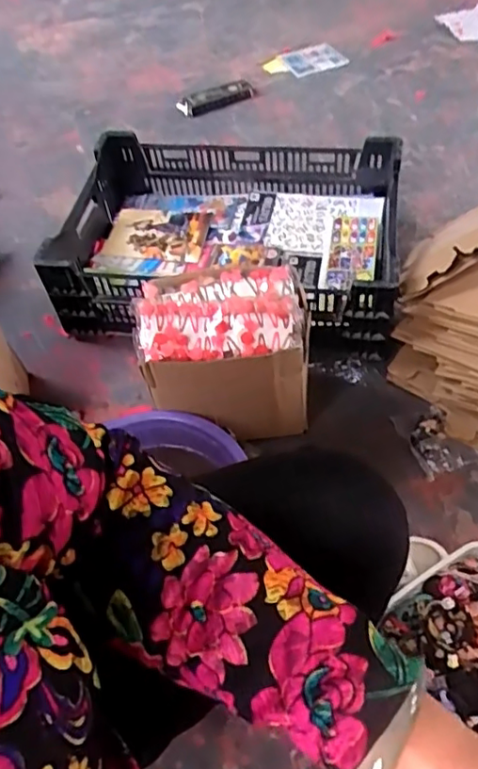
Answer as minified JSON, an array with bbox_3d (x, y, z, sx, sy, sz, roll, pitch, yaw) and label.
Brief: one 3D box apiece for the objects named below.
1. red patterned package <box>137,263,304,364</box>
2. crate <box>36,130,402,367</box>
[{"bbox_3d":[-0.028,-0.104,0.817,0.230,0.033,0.167,-7,54,0],"label":"red patterned package"},{"bbox_3d":[-0.021,-0.267,1.099,0.627,0.180,0.408,7,55,11],"label":"crate"}]

